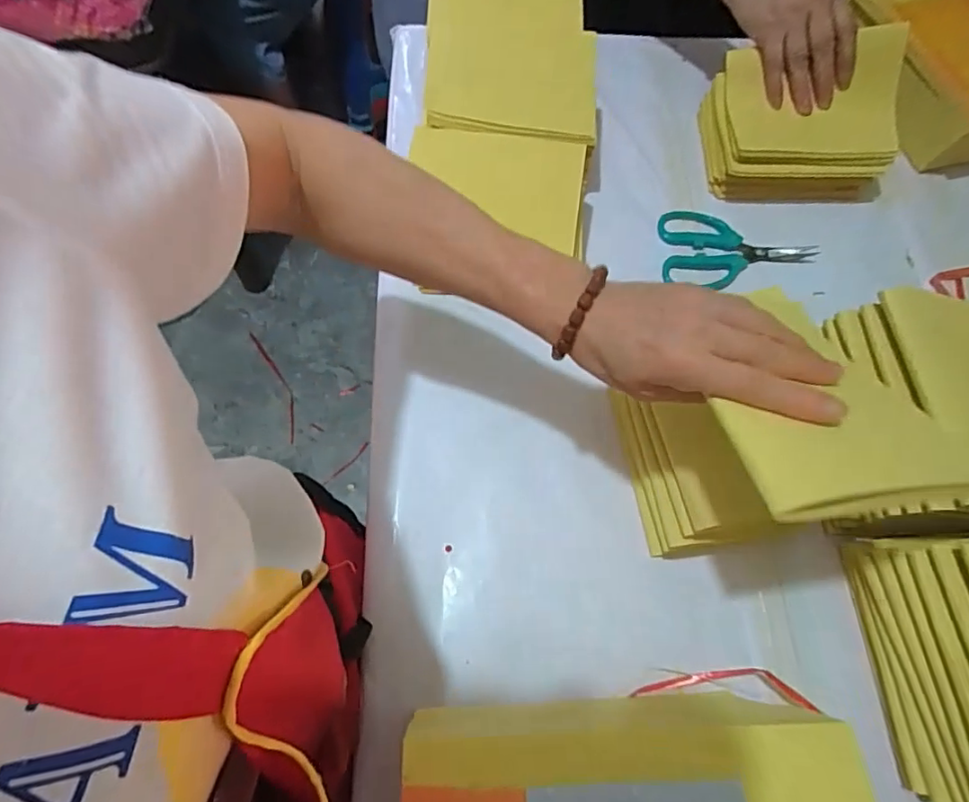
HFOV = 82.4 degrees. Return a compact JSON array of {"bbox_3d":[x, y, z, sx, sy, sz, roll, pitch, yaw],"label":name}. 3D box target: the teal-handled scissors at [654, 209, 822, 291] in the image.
[{"bbox_3d":[0.256,-0.152,0.559,0.153,0.011,0.081,4,67,-1],"label":"teal-handled scissors"}]

